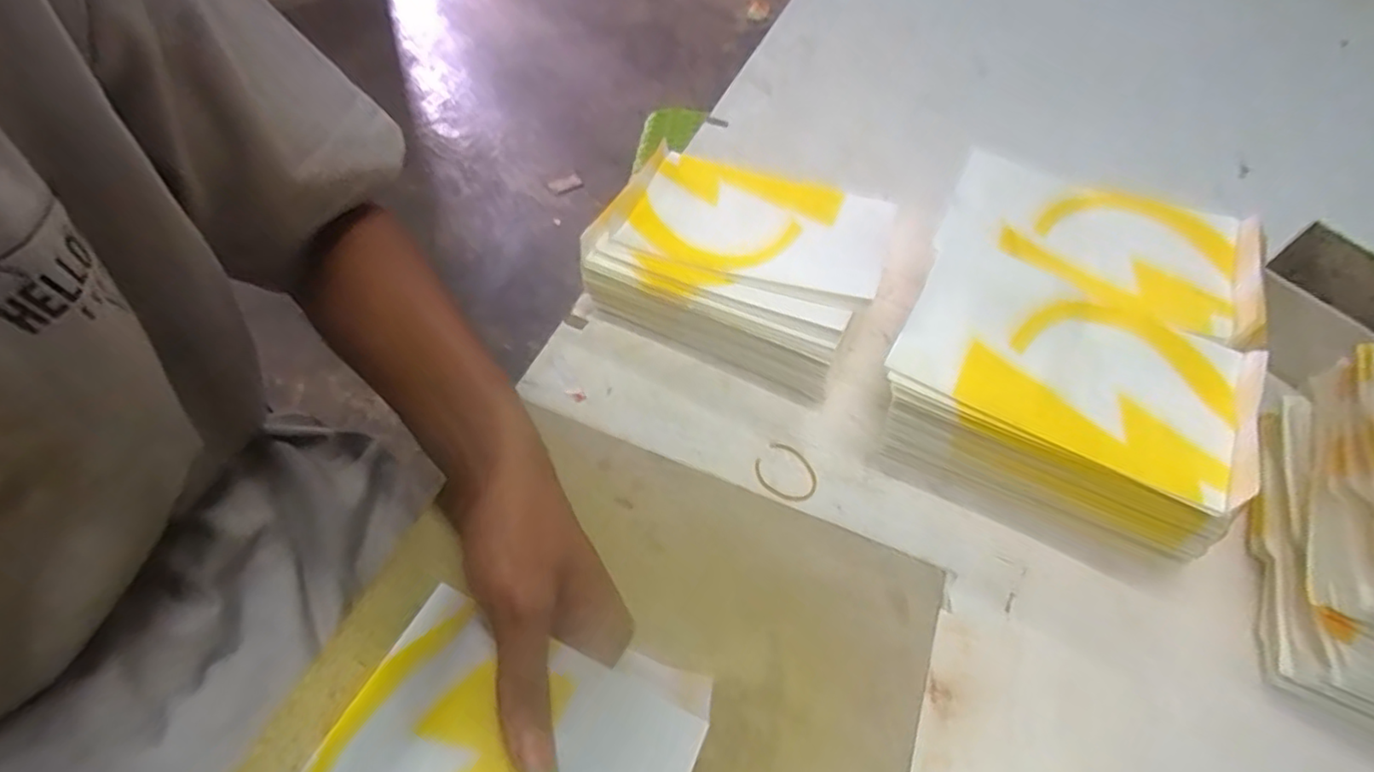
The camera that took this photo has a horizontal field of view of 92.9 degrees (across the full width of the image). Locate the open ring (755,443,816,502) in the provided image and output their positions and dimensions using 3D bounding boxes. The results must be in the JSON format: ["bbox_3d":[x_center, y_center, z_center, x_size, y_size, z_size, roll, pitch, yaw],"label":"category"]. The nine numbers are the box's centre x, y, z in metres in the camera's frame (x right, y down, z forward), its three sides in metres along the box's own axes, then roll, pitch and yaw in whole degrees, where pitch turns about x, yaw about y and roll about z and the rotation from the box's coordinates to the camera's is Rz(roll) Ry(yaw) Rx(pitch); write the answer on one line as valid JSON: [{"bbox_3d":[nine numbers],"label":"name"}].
[{"bbox_3d":[0.062,0.053,0.402,0.038,0.004,0.034,34,58,18],"label":"open ring"}]

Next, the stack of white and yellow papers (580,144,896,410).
[{"bbox_3d":[0.038,-0.092,0.466,0.184,0.067,0.147,24,56,12],"label":"stack of white and yellow papers"}]

